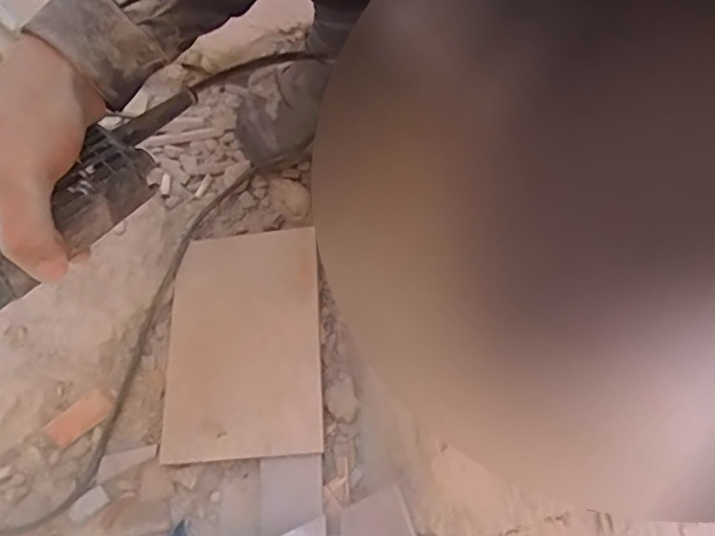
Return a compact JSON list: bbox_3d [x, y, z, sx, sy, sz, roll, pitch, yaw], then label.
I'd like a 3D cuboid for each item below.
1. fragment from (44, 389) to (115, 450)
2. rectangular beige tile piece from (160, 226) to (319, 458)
[{"bbox_3d":[-0.248,0.133,0.530,0.052,0.004,0.028,-39,72,-25],"label":"fragment"},{"bbox_3d":[-0.110,0.063,0.569,0.147,0.009,0.226,-5,61,5],"label":"rectangular beige tile piece"}]

